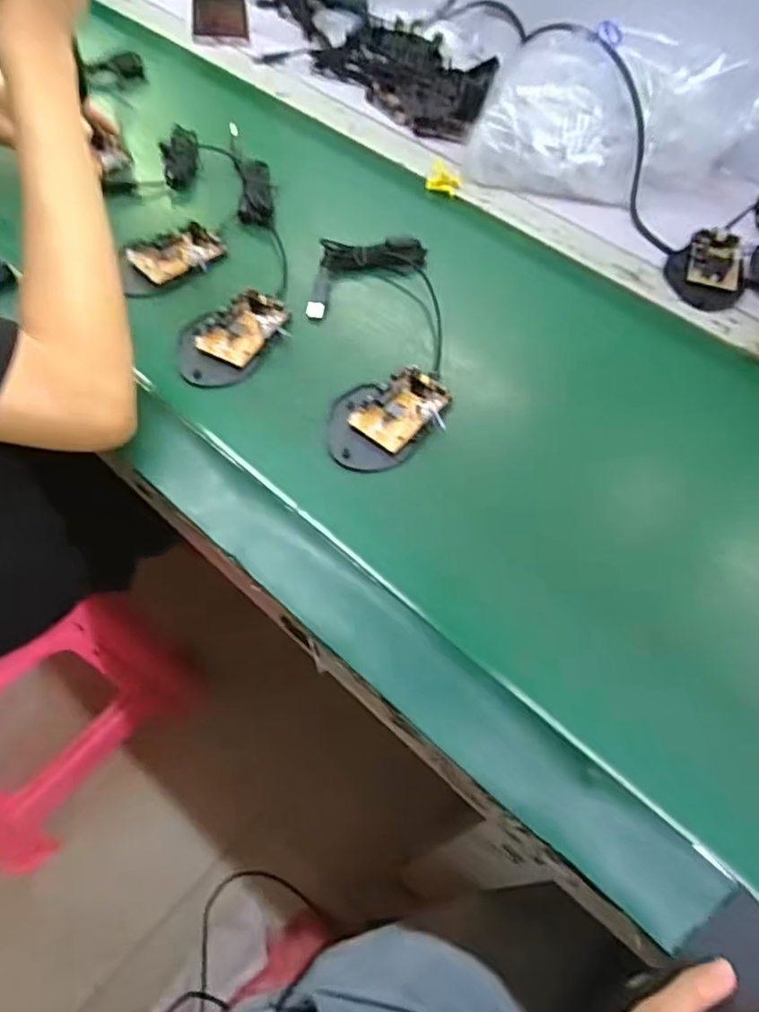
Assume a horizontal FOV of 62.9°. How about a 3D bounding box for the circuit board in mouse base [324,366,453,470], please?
[{"bbox_3d":[0.004,-0.070,0.475,0.101,0.019,0.071,-39,68,-25],"label":"circuit board in mouse base"}]

